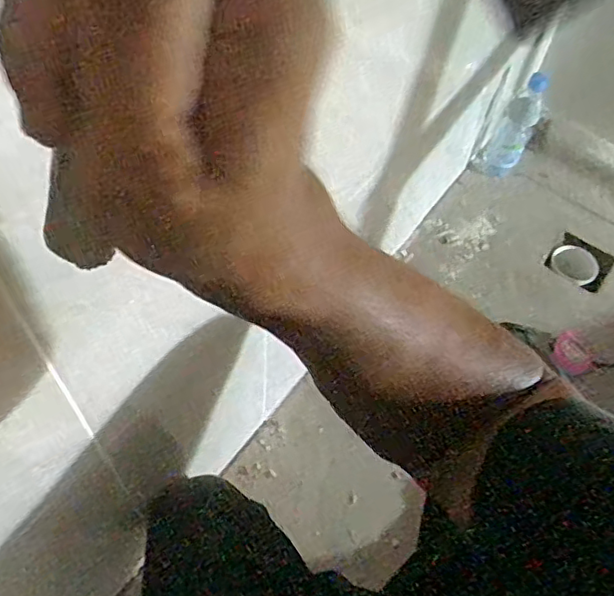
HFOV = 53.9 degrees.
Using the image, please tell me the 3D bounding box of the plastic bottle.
[{"bbox_3d":[0.407,-0.340,1.202,0.084,0.197,0.073,25,57,12],"label":"plastic bottle"}]

